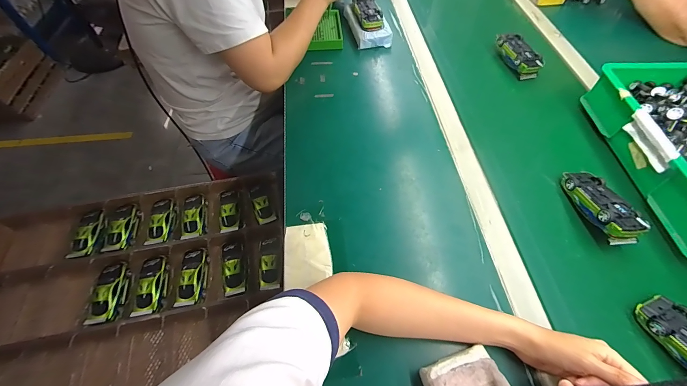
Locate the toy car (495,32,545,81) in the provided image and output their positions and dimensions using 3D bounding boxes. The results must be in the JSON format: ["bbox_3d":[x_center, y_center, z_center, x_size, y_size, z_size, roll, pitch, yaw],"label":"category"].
[{"bbox_3d":[0.387,-0.306,0.672,0.052,0.036,0.122,-12,58,-8],"label":"toy car"}]

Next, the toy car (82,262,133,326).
[{"bbox_3d":[-0.492,0.208,0.636,0.063,0.029,0.124,-8,58,-6],"label":"toy car"}]

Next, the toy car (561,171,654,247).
[{"bbox_3d":[0.393,0.016,0.465,0.053,0.036,0.126,-5,44,-2],"label":"toy car"}]

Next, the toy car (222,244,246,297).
[{"bbox_3d":[-0.240,0.163,0.662,0.047,0.028,0.119,-14,58,-9],"label":"toy car"}]

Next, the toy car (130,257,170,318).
[{"bbox_3d":[-0.411,0.198,0.652,0.060,0.028,0.129,-17,46,-9],"label":"toy car"}]

